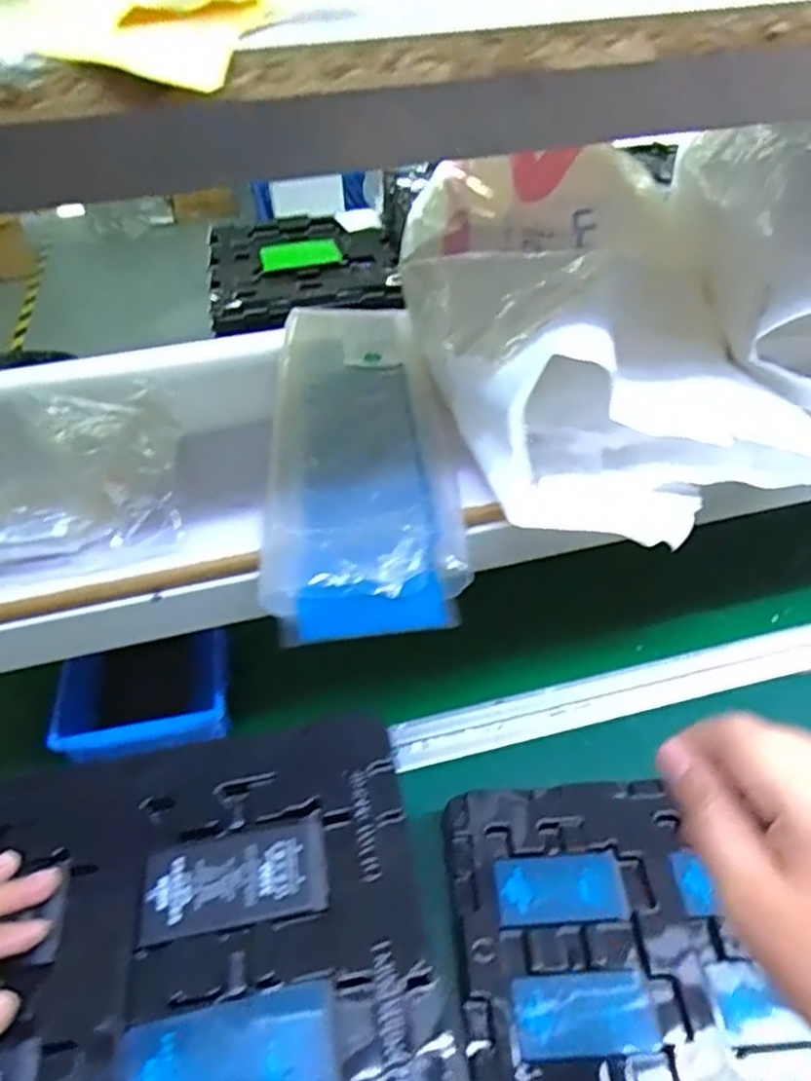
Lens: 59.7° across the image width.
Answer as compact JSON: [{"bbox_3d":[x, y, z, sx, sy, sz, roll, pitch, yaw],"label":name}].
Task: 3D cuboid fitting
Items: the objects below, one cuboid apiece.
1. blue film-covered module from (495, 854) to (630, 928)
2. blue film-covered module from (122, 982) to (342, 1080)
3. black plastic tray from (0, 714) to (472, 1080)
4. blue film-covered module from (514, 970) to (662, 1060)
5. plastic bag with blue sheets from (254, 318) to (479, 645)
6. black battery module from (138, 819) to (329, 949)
[{"bbox_3d":[0.105,0.237,0.481,0.085,0.004,0.042,-4,43,-1],"label":"blue film-covered module"},{"bbox_3d":[-0.070,0.213,0.287,0.084,0.010,0.041,-10,43,-7],"label":"blue film-covered module"},{"bbox_3d":[-0.121,0.195,0.304,0.269,0.025,0.218,-10,43,-7],"label":"black plastic tray"},{"bbox_3d":[0.108,0.287,0.429,0.082,0.006,0.041,-5,43,-1],"label":"blue film-covered module"},{"bbox_3d":[-0.039,-0.073,0.514,0.115,0.033,0.338,-6,43,-3],"label":"plastic bag with blue sheets"},{"bbox_3d":[-0.080,0.162,0.336,0.085,0.006,0.041,-10,43,-7],"label":"black battery module"}]

